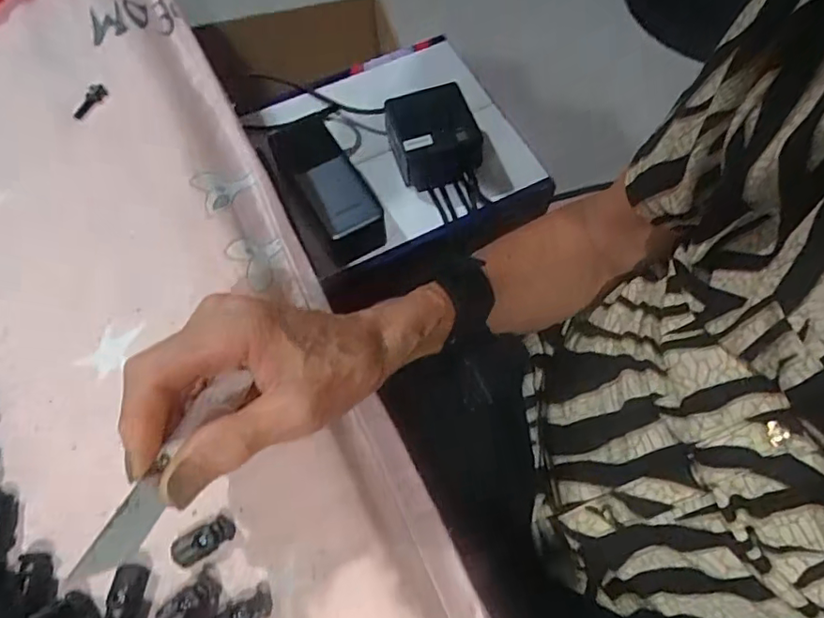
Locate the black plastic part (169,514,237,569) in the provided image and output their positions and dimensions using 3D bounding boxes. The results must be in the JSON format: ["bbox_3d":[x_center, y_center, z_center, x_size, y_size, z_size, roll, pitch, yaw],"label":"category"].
[{"bbox_3d":[-0.099,0.110,0.266,0.028,0.008,0.013,-31,69,-13],"label":"black plastic part"}]

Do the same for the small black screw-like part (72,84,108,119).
[{"bbox_3d":[-0.215,-0.138,0.376,0.012,0.007,0.028,24,66,10],"label":"small black screw-like part"}]

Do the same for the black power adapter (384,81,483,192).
[{"bbox_3d":[0.020,-0.167,0.543,0.078,0.050,0.085,-15,66,-6],"label":"black power adapter"}]

